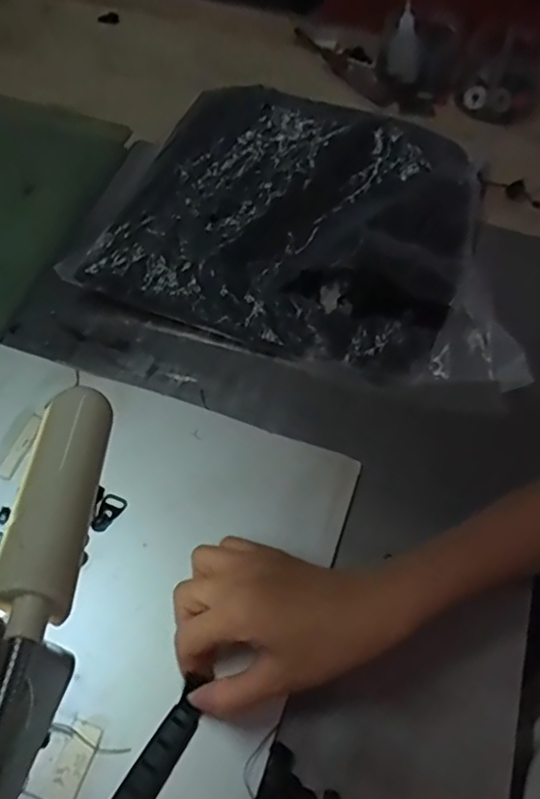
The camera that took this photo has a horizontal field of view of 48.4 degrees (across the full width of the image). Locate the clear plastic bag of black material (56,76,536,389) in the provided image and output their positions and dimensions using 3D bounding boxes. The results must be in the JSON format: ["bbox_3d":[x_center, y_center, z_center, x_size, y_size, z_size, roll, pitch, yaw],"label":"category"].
[{"bbox_3d":[0.043,-0.150,0.505,0.353,0.058,0.246,16,61,7],"label":"clear plastic bag of black material"}]

